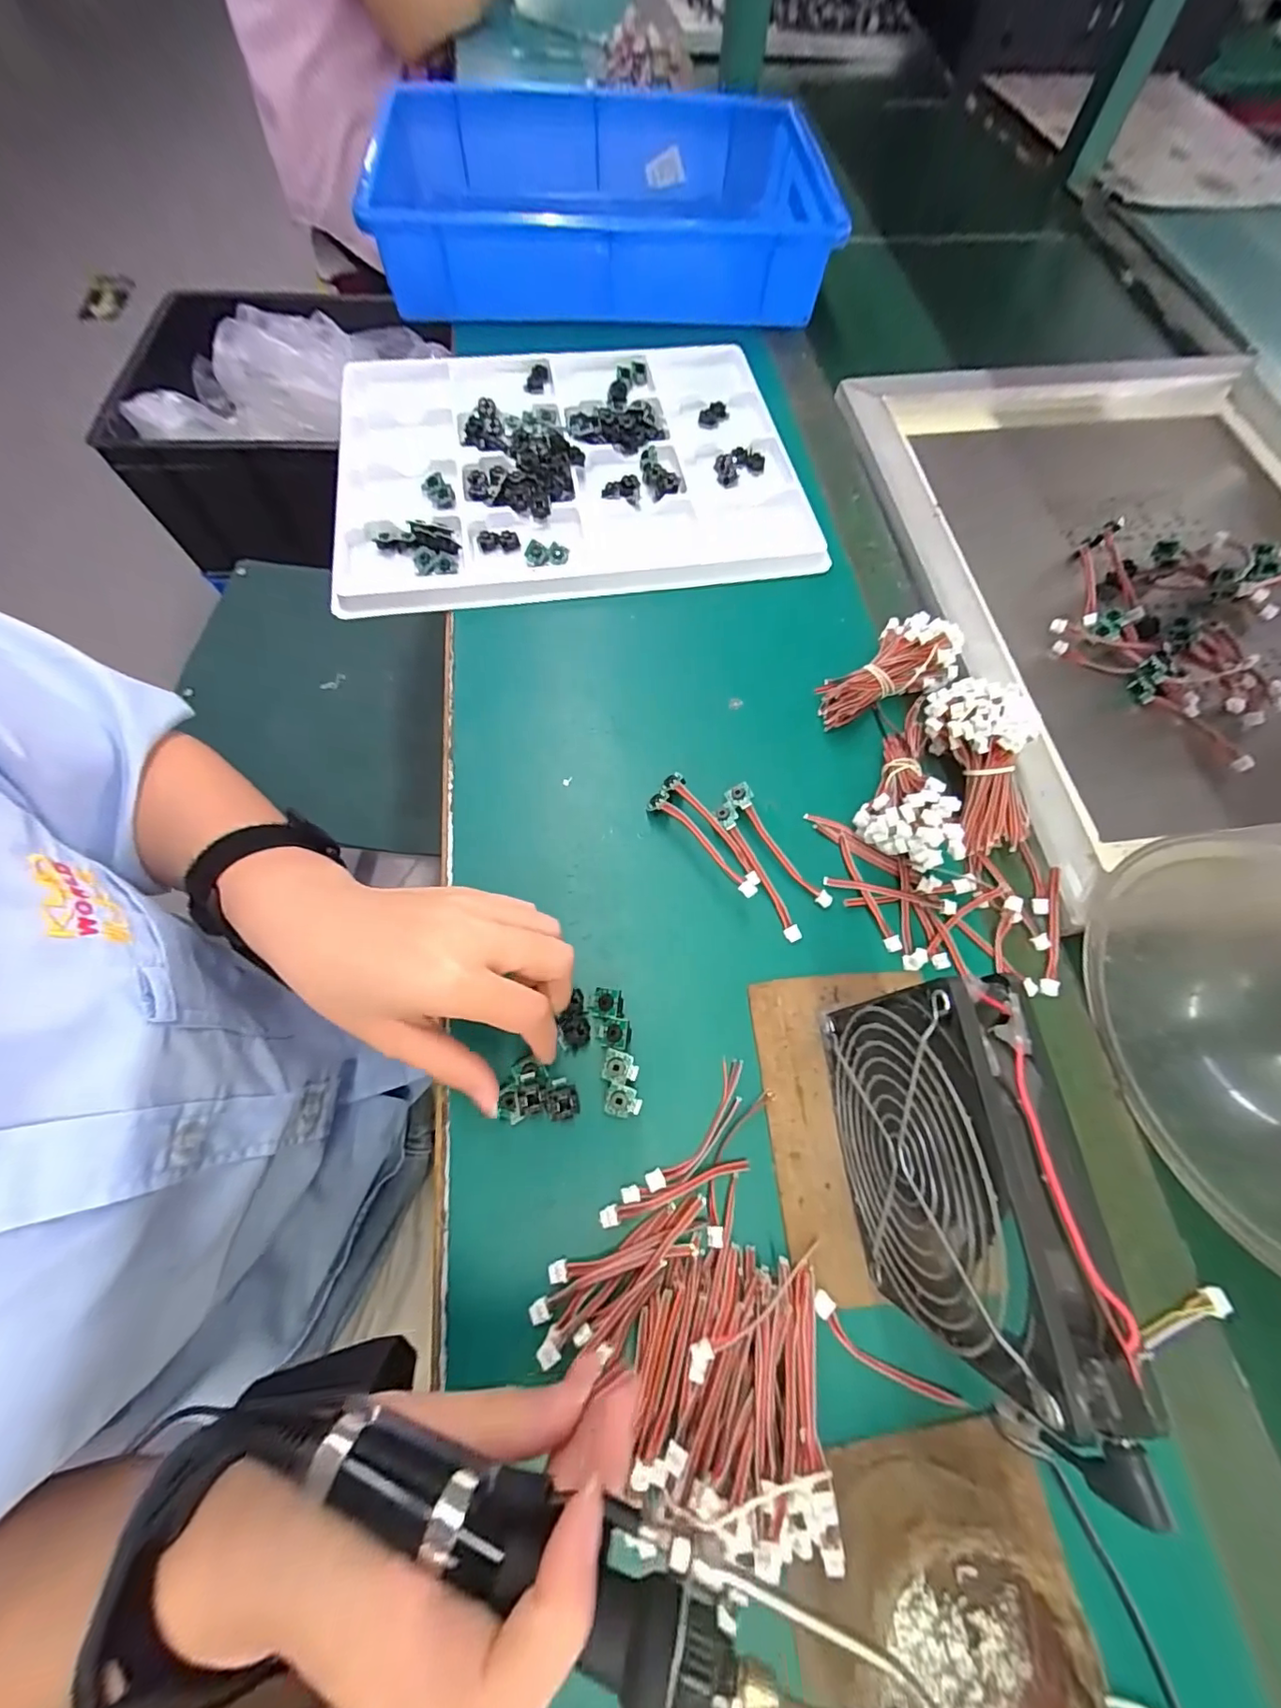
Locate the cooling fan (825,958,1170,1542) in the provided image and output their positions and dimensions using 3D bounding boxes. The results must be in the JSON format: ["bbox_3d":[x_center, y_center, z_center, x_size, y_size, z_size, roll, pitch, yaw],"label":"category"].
[{"bbox_3d":[0.113,0.120,0.212,0.030,0.126,0.123,-3,67,-3],"label":"cooling fan"}]

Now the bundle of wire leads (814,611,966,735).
[{"bbox_3d":[0.159,-0.119,0.360,0.094,0.027,0.050,-32,71,3],"label":"bundle of wire leads"}]

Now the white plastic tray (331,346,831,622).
[{"bbox_3d":[-0.057,-0.327,0.447,0.352,0.022,0.291,-9,68,-5],"label":"white plastic tray"}]

